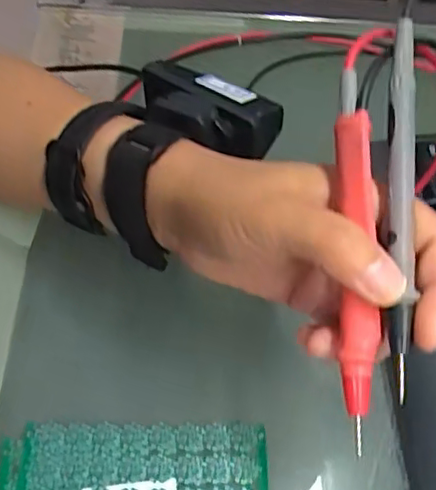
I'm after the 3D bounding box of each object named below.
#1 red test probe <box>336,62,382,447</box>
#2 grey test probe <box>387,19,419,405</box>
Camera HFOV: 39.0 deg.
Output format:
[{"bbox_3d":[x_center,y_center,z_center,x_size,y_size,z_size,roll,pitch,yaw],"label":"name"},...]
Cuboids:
[{"bbox_3d":[0.051,0.004,0.226,0.013,0.011,0.135,1,87,-5],"label":"red test probe"},{"bbox_3d":[0.068,-0.017,0.228,0.008,0.011,0.138,4,80,-3],"label":"grey test probe"}]

